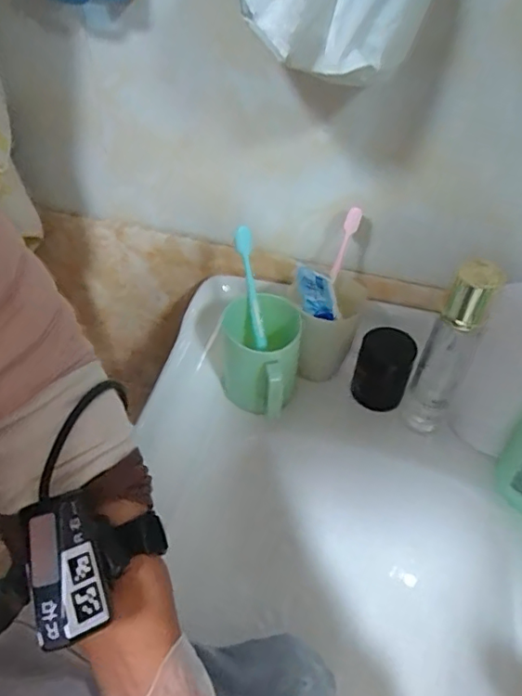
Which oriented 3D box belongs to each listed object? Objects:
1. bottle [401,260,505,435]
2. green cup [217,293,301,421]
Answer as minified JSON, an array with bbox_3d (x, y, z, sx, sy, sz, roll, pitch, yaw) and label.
[{"bbox_3d":[0.168,0.007,0.494,0.042,0.190,0.034,25,48,19],"label":"bottle"},{"bbox_3d":[-0.002,0.015,0.547,0.075,0.095,0.099,5,45,0],"label":"green cup"}]

